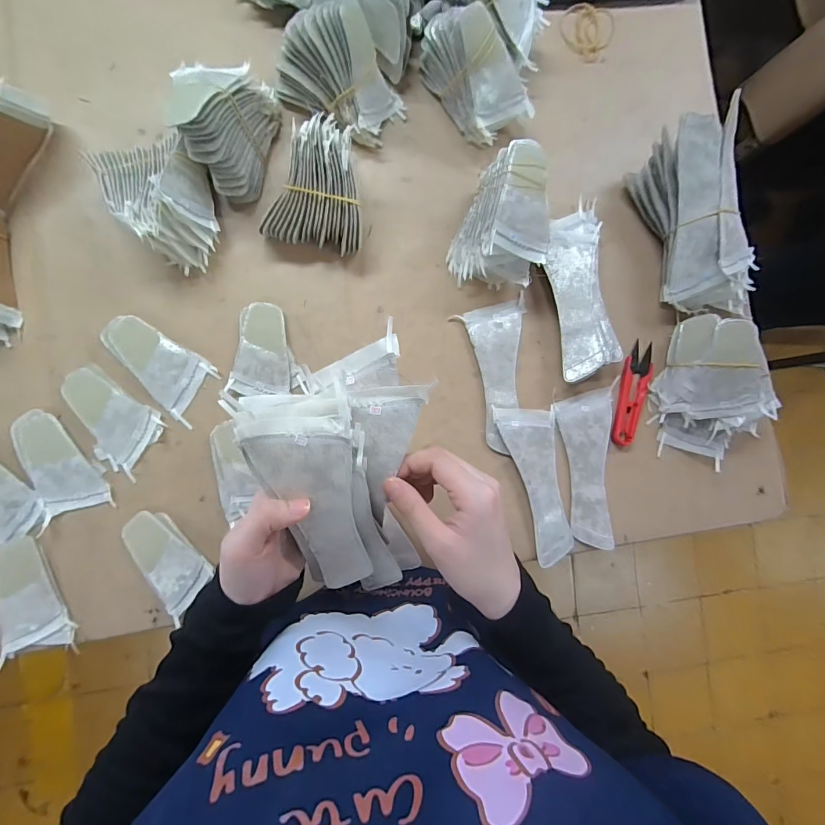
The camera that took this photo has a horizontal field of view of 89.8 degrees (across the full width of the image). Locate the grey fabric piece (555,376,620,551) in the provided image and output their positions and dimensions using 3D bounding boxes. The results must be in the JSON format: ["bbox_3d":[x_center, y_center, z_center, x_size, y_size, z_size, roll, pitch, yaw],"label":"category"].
[{"bbox_3d":[0.186,0.056,0.438,0.060,0.020,0.166,2,89,-6],"label":"grey fabric piece"}]

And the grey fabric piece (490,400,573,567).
[{"bbox_3d":[0.129,0.075,0.436,0.063,0.014,0.163,-8,90,-7],"label":"grey fabric piece"}]

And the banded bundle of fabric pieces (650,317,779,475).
[{"bbox_3d":[0.314,-0.023,0.433,0.100,0.067,0.151,0,89,-6],"label":"banded bundle of fabric pieces"}]

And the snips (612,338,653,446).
[{"bbox_3d":[0.240,-0.021,0.450,0.030,0.013,0.113,14,87,-6],"label":"snips"}]

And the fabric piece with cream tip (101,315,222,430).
[{"bbox_3d":[-0.252,-0.046,0.402,0.111,0.008,0.062,35,85,-5],"label":"fabric piece with cream tip"}]

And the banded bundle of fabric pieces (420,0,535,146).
[{"bbox_3d":[0.066,-0.343,0.410,0.063,0.080,0.121,-36,93,-6],"label":"banded bundle of fabric pieces"}]

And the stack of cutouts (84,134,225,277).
[{"bbox_3d":[-0.226,-0.194,0.381,0.082,0.066,0.111,-25,92,-6],"label":"stack of cutouts"}]

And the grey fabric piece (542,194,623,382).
[{"bbox_3d":[0.177,-0.130,0.436,0.063,0.033,0.188,-4,89,-6],"label":"grey fabric piece"}]

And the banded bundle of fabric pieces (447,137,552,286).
[{"bbox_3d":[0.089,-0.189,0.410,0.084,0.079,0.112,8,88,-6],"label":"banded bundle of fabric pieces"}]

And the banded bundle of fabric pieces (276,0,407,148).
[{"bbox_3d":[-0.068,-0.328,0.397,0.111,0.079,0.083,37,85,-5],"label":"banded bundle of fabric pieces"}]

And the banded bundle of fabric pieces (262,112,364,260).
[{"bbox_3d":[-0.093,-0.216,0.401,0.092,0.060,0.103,8,88,-6],"label":"banded bundle of fabric pieces"}]

